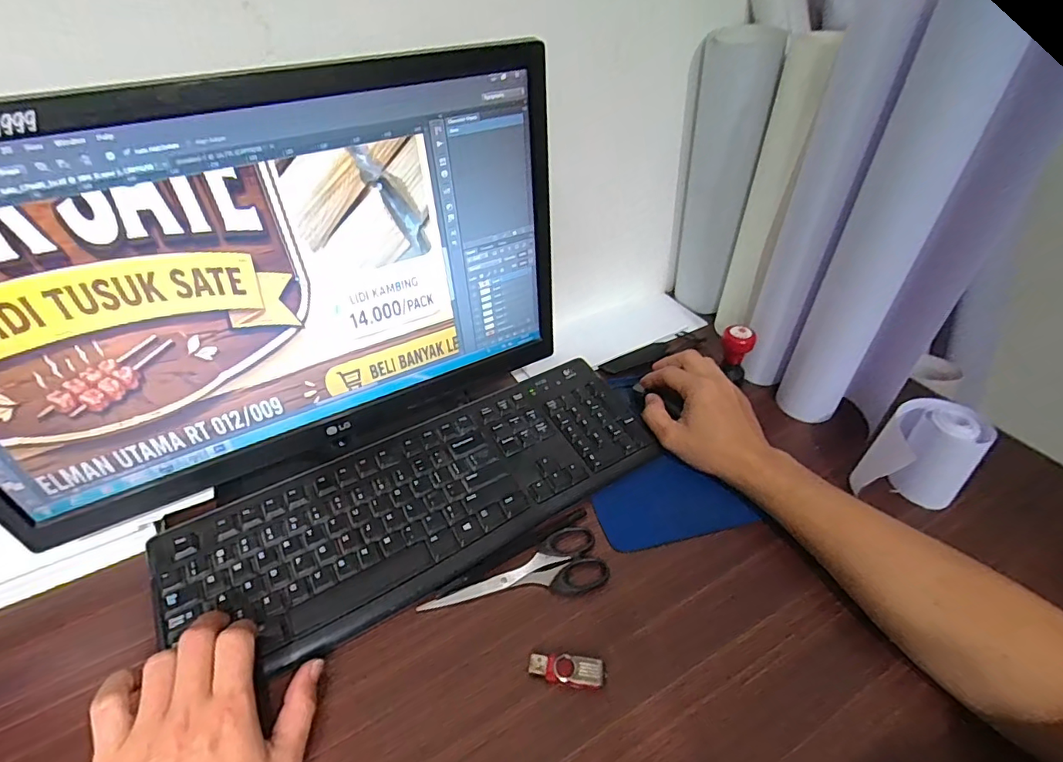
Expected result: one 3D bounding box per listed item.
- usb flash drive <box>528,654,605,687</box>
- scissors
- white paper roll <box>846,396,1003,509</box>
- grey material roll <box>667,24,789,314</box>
[{"bbox_3d":[0.025,0.207,0.365,0.053,0.011,0.018,3,41,4],"label":"usb flash drive"},{"bbox_3d":[-0.012,0.163,0.416,0.150,0.004,0.054,-15,43,-16],"label":"scissors"},{"bbox_3d":[0.350,0.072,0.460,0.080,0.099,0.076,0,41,0],"label":"white paper roll"},{"bbox_3d":[0.208,-0.225,0.605,0.074,0.310,0.080,0,41,0],"label":"grey material roll"}]

